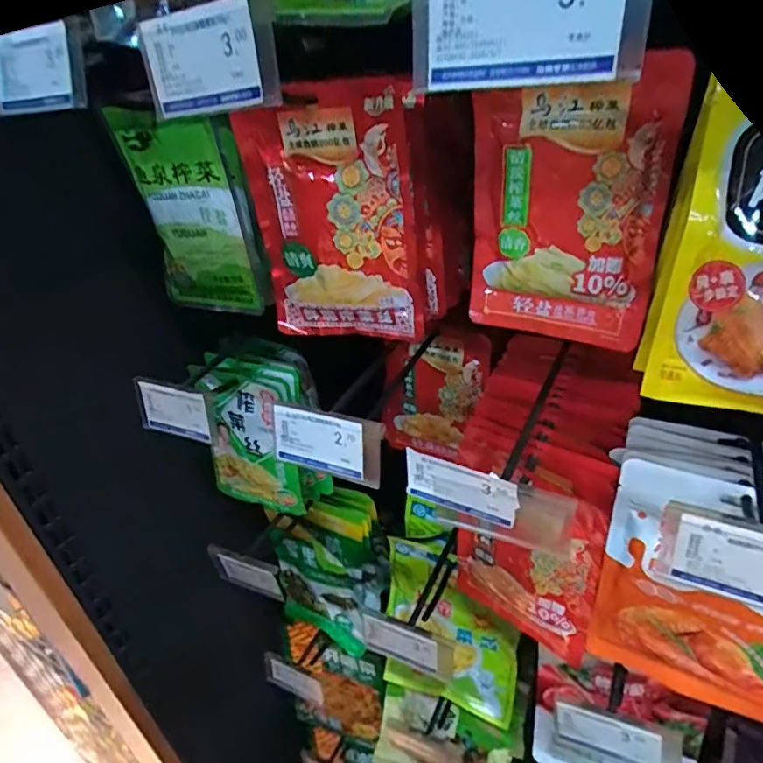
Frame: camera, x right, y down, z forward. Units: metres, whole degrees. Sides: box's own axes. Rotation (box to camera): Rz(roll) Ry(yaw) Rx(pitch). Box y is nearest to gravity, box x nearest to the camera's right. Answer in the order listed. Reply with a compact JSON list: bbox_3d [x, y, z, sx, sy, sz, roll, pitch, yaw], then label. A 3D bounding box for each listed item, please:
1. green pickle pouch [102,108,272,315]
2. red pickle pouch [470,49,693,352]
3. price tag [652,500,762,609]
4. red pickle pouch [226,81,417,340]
[{"bbox_3d":[-0.142,-0.122,0.402,0.107,0.147,0.028,7,36,26],"label":"green pickle pouch"},{"bbox_3d":[0.108,-0.098,0.325,0.107,0.152,0.011,13,37,27],"label":"red pickle pouch"},{"bbox_3d":[0.170,0.083,0.242,0.080,0.043,0.005,12,29,28],"label":"price tag"},{"bbox_3d":[-0.034,-0.099,0.350,0.107,0.166,0.027,6,36,17],"label":"red pickle pouch"}]

